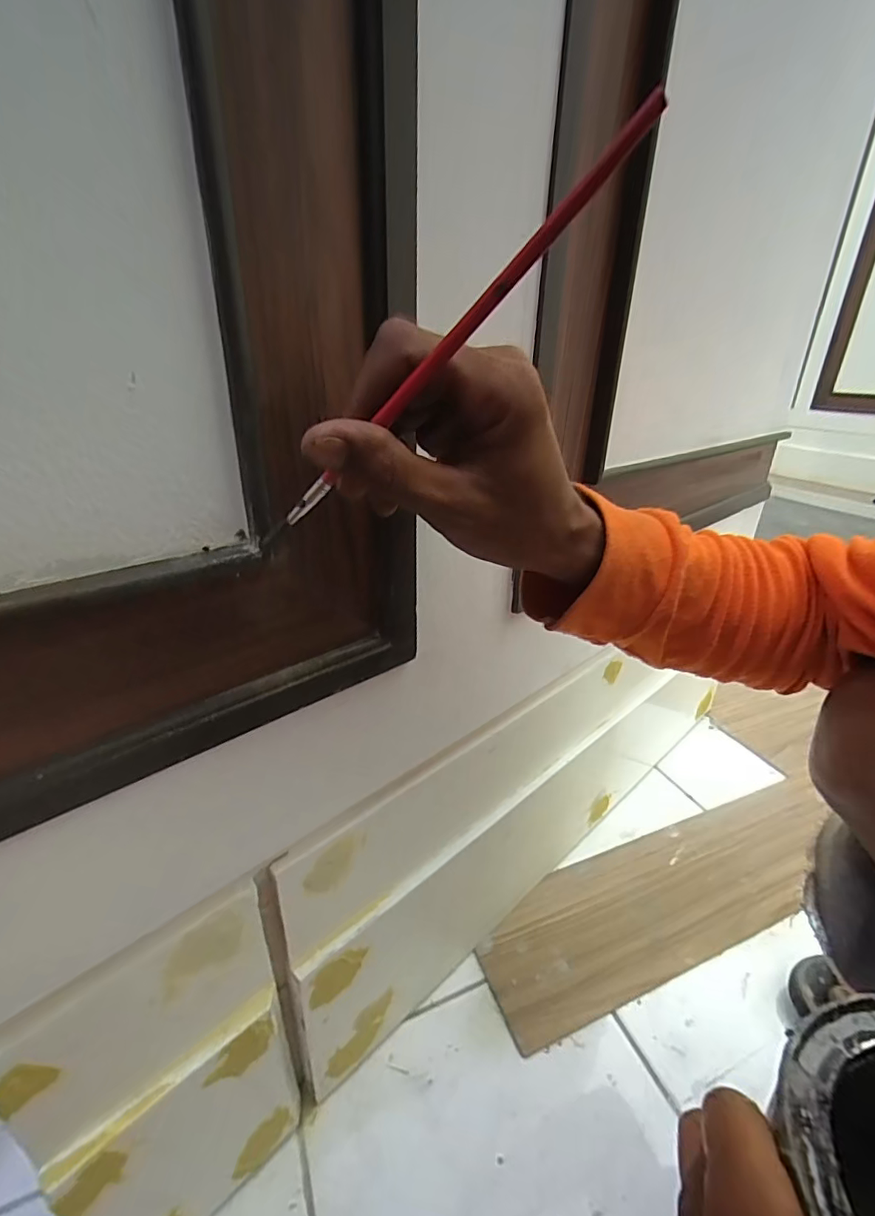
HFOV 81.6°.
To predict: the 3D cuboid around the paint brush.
[{"bbox_3d":[-0.008,-0.076,0.172,0.183,0.006,0.008,-36,6,32],"label":"paint brush"}]

